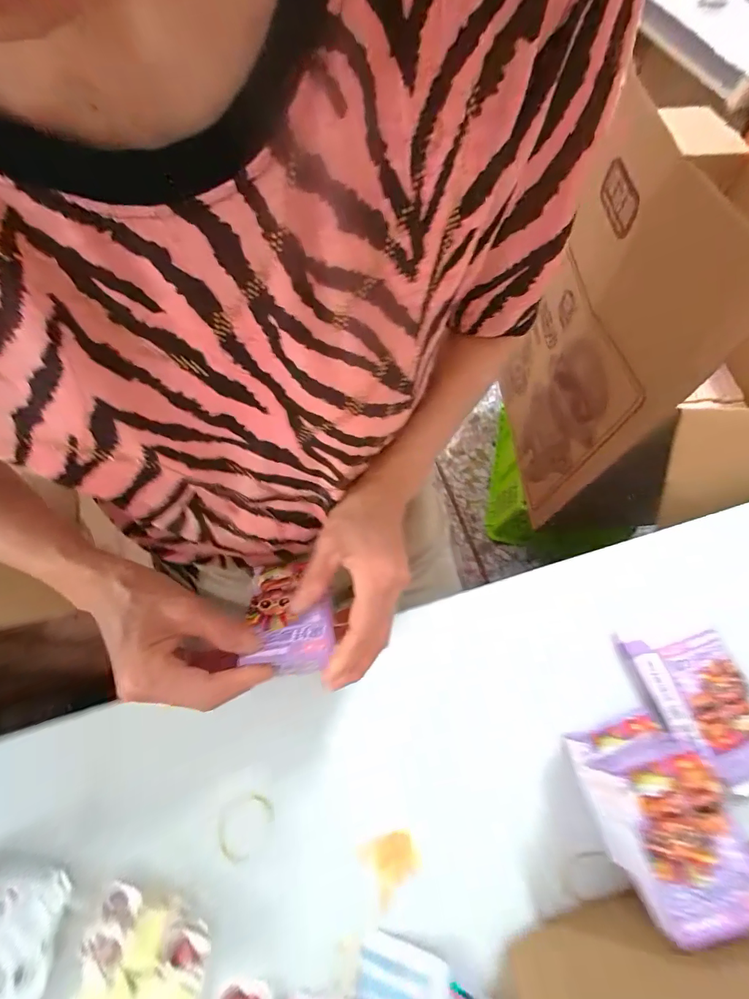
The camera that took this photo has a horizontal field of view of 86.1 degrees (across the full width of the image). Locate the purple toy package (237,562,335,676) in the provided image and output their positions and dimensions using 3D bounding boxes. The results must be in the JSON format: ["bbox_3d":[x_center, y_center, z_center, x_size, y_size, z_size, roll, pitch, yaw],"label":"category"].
[{"bbox_3d":[-0.066,0.085,0.307,0.062,0.017,0.091,-8,46,-8],"label":"purple toy package"}]

